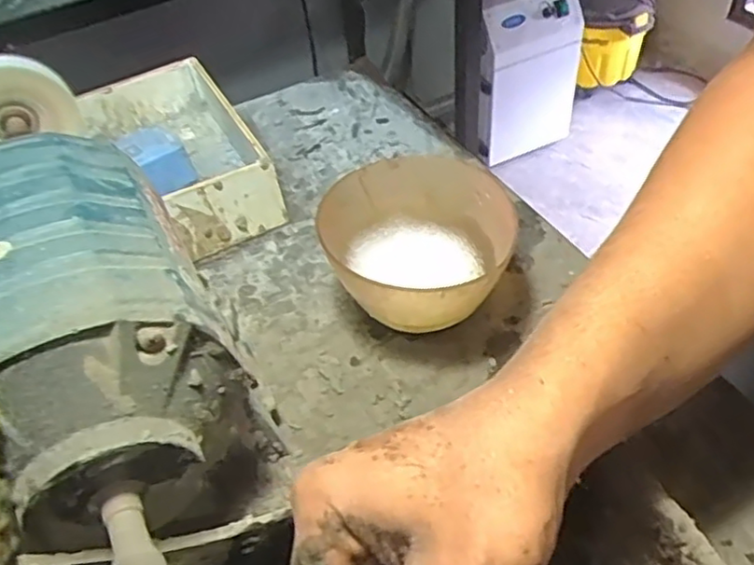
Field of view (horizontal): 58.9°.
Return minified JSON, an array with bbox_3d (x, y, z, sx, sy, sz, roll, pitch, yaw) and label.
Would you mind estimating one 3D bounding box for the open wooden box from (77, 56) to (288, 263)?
[{"bbox_3d":[-0.166,-0.110,0.578,0.109,0.065,0.193,-28,51,-19],"label":"open wooden box"}]

